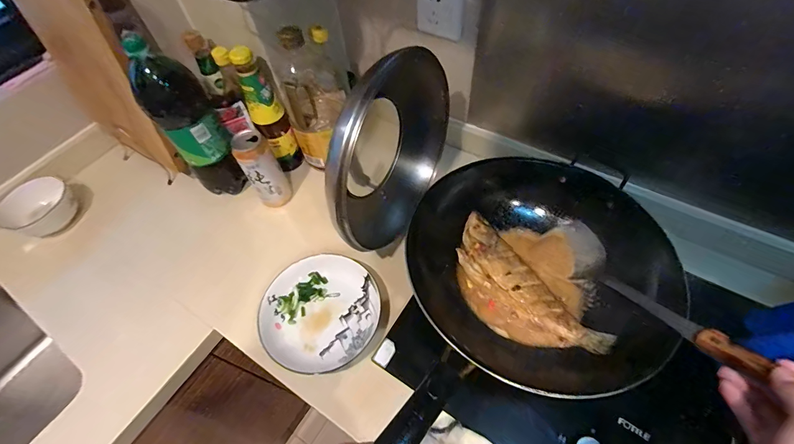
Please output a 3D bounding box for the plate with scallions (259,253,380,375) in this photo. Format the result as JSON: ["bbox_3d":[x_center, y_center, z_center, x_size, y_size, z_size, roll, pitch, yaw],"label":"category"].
[{"bbox_3d":[-0.127,0.153,0.624,0.190,0.047,0.194,-2,57,3],"label":"plate with scallions"}]

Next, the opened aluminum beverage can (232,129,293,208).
[{"bbox_3d":[-0.258,-0.094,0.711,0.061,0.171,0.064,-2,57,3],"label":"opened aluminum beverage can"}]

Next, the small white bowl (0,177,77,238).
[{"bbox_3d":[-0.719,-0.030,0.729,0.097,0.066,0.111,15,60,14],"label":"small white bowl"}]

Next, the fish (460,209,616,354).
[{"bbox_3d":[0.178,0.098,0.531,0.079,0.033,0.253,-33,61,-16],"label":"fish"}]

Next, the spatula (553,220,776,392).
[{"bbox_3d":[0.316,0.095,0.431,0.064,0.090,0.351,-13,19,-4],"label":"spatula"}]

